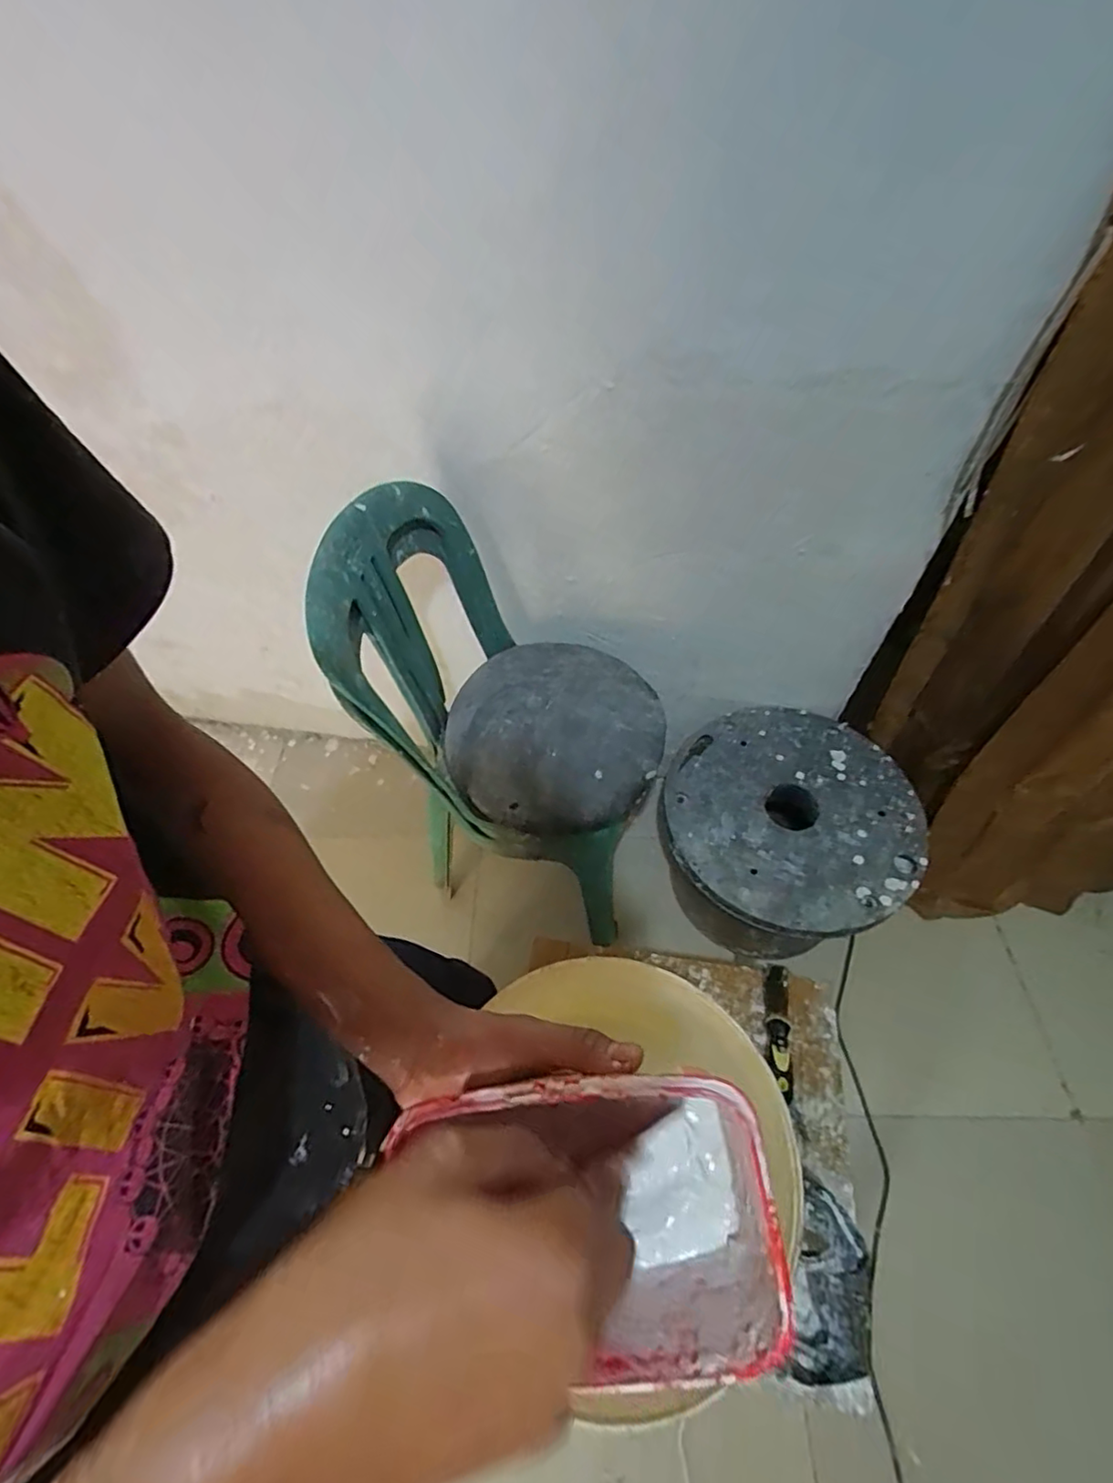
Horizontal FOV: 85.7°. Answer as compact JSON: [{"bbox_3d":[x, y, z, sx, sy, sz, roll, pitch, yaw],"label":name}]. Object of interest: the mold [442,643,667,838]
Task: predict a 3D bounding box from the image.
[{"bbox_3d":[-0.013,-0.018,1.059,0.384,0.079,0.364,-1,53,1],"label":"mold"}]

